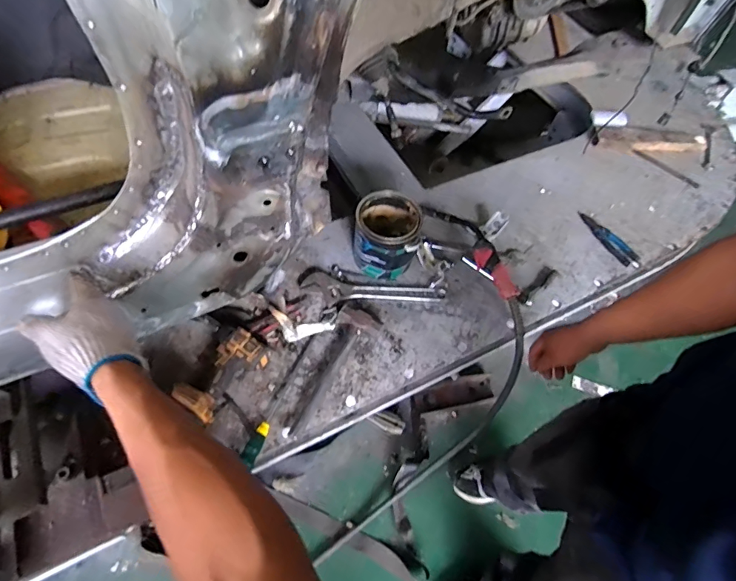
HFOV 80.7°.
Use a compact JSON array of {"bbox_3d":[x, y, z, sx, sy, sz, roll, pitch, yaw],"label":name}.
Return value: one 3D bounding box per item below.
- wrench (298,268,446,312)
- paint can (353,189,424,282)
[{"bbox_3d":[0.010,0.007,1.063,0.357,0.025,0.108,6,58,0],"label":"wrench"},{"bbox_3d":[0.048,-0.137,1.080,0.152,0.144,0.159,10,58,2],"label":"paint can"}]

